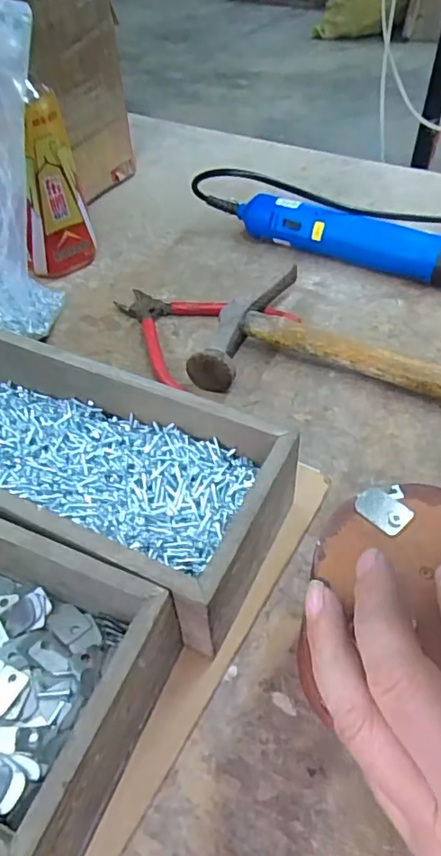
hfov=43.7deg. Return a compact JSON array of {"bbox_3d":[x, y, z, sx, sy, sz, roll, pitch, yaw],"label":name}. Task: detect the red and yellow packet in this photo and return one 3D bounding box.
[{"bbox_3d":[-0.141,-0.192,0.456,0.060,0.136,0.021,-37,58,-27],"label":"red and yellow packet"}]

